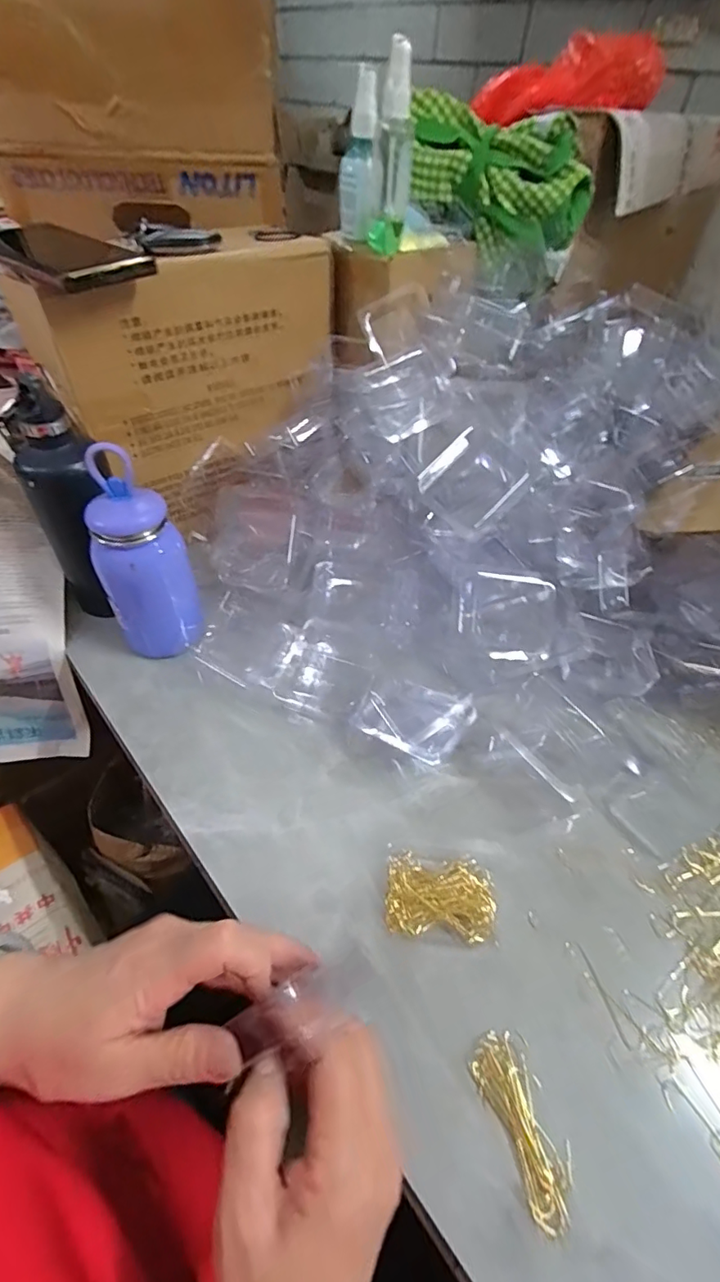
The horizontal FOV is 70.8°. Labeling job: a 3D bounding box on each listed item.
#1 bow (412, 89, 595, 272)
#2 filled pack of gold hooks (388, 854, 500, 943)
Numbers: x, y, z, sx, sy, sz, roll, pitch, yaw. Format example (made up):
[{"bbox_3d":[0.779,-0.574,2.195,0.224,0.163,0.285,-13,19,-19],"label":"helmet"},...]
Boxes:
[{"bbox_3d":[0.136,-0.475,0.533,0.203,0.132,0.060,15,13,10],"label":"bow"},{"bbox_3d":[0.054,0.174,0.346,0.070,0.017,0.050,8,48,2],"label":"filled pack of gold hooks"}]

